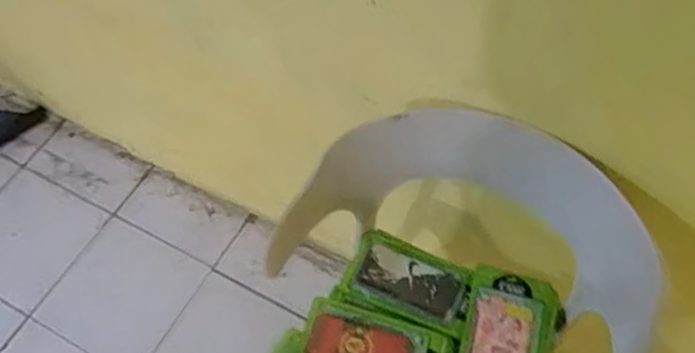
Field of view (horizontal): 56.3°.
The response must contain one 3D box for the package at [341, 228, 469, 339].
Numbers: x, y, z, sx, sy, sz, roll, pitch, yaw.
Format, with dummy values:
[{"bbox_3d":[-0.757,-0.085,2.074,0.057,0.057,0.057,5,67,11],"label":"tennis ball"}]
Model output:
[{"bbox_3d":[0.094,0.157,0.980,0.181,0.029,0.126,18,61,10],"label":"package"}]

